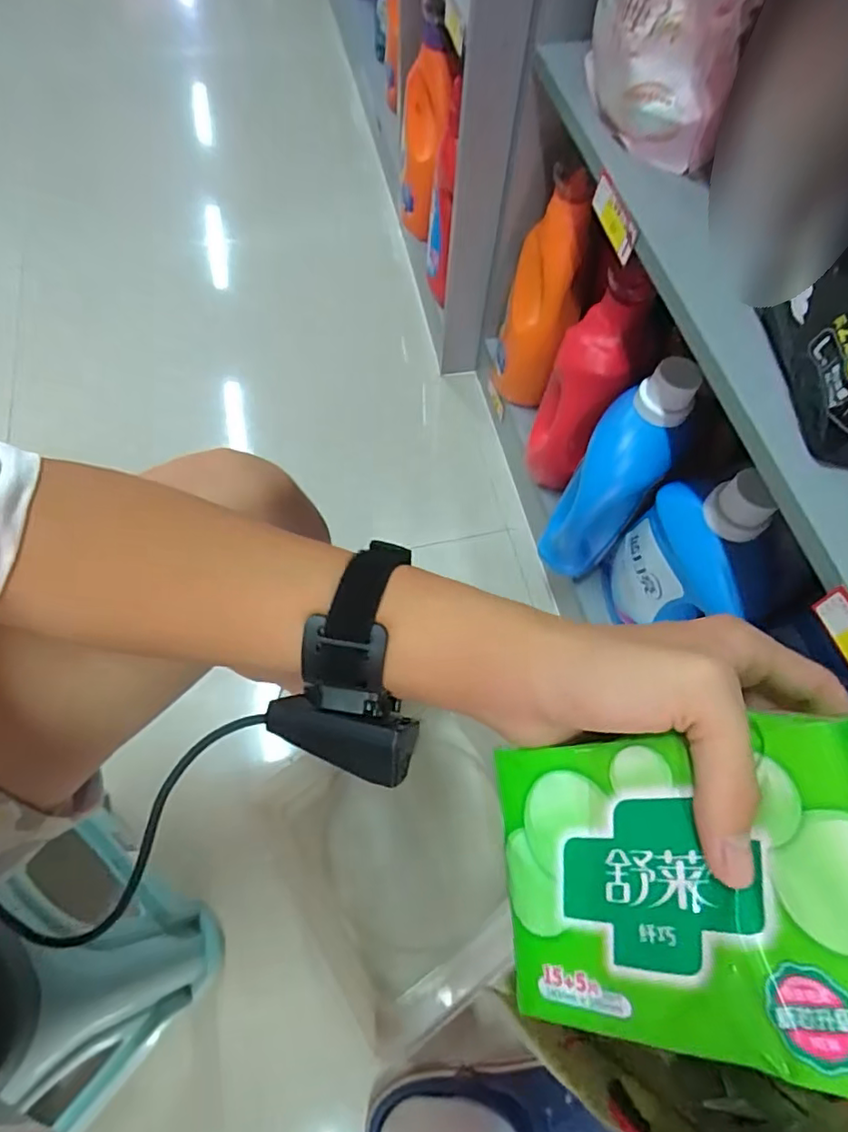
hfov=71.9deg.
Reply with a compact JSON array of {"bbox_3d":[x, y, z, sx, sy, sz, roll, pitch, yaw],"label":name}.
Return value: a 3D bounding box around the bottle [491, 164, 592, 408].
[{"bbox_3d":[0.168,-0.382,0.849,0.095,0.332,0.094,13,64,4],"label":"bottle"}]

